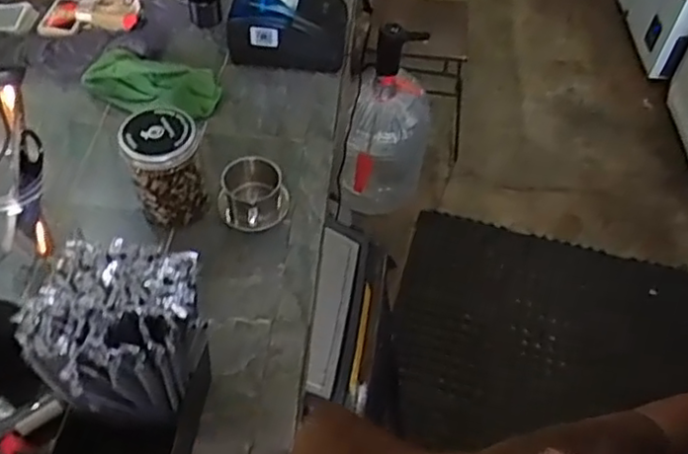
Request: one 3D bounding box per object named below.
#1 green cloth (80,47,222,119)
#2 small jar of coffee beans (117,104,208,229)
[{"bbox_3d":[-0.286,-0.213,0.970,0.202,0.035,0.103,9,53,4],"label":"green cloth"},{"bbox_3d":[-0.216,-0.071,0.799,0.084,0.128,0.080,1,53,-2],"label":"small jar of coffee beans"}]

